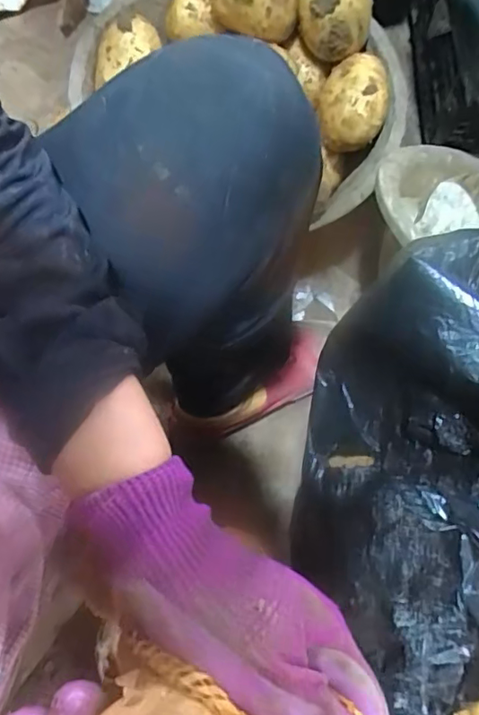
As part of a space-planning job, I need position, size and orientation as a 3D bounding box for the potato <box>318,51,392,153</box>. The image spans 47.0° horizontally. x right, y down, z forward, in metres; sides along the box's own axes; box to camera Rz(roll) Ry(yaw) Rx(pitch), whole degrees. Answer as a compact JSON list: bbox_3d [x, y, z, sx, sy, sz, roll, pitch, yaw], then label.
[{"bbox_3d":[0.131,-0.296,0.639,0.074,0.065,0.092,9,74,3],"label":"potato"}]

